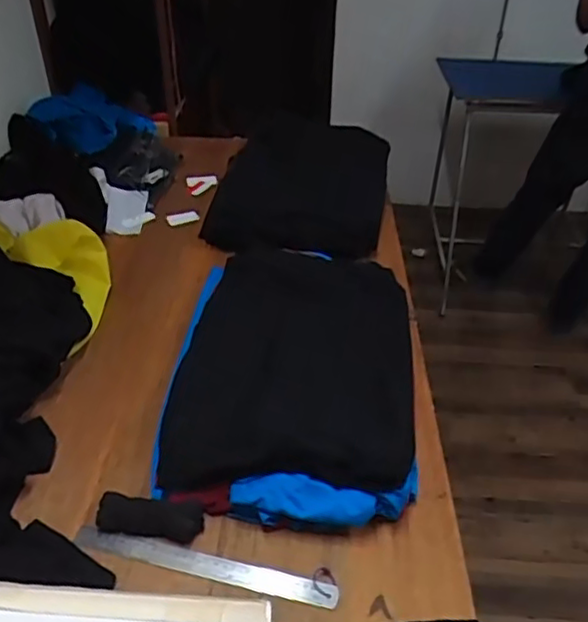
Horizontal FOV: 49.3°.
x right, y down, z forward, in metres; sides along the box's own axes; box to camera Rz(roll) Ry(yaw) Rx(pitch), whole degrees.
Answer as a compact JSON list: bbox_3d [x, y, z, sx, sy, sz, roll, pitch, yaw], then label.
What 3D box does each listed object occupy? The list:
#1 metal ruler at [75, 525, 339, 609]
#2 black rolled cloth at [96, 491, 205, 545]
[{"bbox_3d":[-0.107,0.301,0.762,0.316,0.004,0.031,11,48,9],"label":"metal ruler"},{"bbox_3d":[-0.177,0.254,0.793,0.127,0.029,0.045,8,38,6],"label":"black rolled cloth"}]

